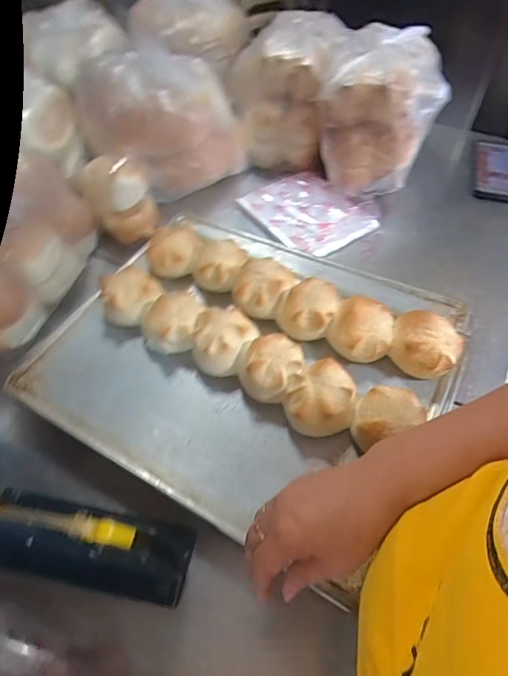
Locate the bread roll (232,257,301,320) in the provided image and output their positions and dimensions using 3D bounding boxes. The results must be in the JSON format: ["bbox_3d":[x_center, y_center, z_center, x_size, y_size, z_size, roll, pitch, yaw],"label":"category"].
[{"bbox_3d":[0.014,-0.068,0.548,0.080,0.048,0.074,-1,55,1],"label":"bread roll"}]

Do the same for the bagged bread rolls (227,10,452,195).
[{"bbox_3d":[0.129,-0.396,0.726,0.343,0.183,0.188,23,59,17],"label":"bagged bread rolls"}]

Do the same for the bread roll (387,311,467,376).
[{"bbox_3d":[0.195,0.008,0.492,0.075,0.058,0.069,21,58,15],"label":"bread roll"}]

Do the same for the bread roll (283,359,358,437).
[{"bbox_3d":[0.073,0.067,0.459,0.071,0.053,0.075,35,62,23],"label":"bread roll"}]

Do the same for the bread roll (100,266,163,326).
[{"bbox_3d":[-0.155,-0.047,0.552,0.070,0.057,0.065,-1,55,1],"label":"bread roll"}]

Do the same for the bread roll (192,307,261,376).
[{"bbox_3d":[-0.035,0.003,0.504,0.072,0.042,0.074,-1,55,1],"label":"bread roll"}]

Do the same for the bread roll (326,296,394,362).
[{"bbox_3d":[0.126,-0.007,0.508,0.070,0.060,0.066,-1,55,1],"label":"bread roll"}]

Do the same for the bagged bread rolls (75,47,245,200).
[{"bbox_3d":[-0.150,-0.359,0.711,0.240,0.164,0.170,-28,59,-17],"label":"bagged bread rolls"}]

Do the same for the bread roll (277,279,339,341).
[{"bbox_3d":[0.065,-0.032,0.530,0.068,0.053,0.065,-1,55,1],"label":"bread roll"}]

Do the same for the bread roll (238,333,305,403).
[{"bbox_3d":[0.020,0.034,0.482,0.068,0.051,0.067,-1,55,1],"label":"bread roll"}]

